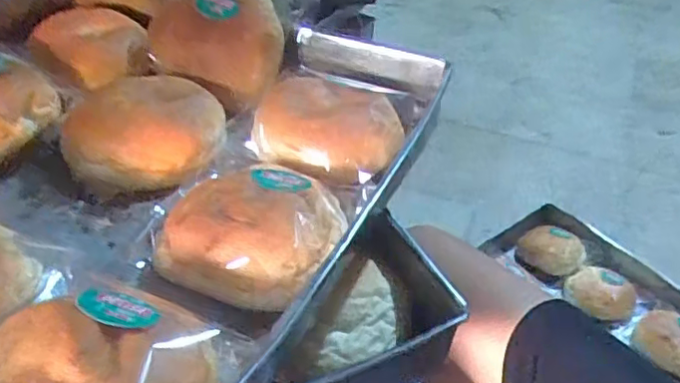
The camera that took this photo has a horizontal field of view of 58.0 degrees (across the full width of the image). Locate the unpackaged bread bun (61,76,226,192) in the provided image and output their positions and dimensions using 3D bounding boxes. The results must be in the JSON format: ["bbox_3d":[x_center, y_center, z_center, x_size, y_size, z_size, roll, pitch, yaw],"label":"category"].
[{"bbox_3d":[-0.143,-0.052,0.453,0.115,0.041,0.104,-18,45,-25],"label":"unpackaged bread bun"}]

